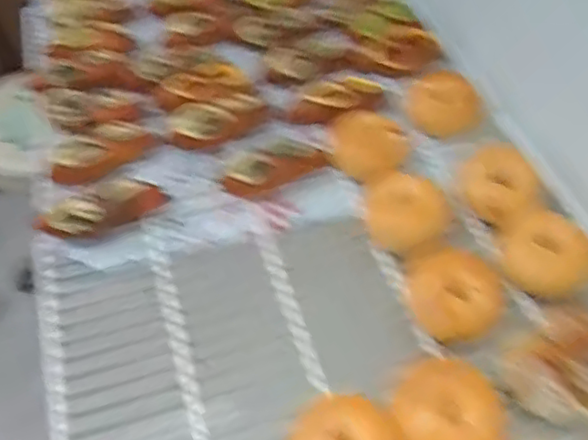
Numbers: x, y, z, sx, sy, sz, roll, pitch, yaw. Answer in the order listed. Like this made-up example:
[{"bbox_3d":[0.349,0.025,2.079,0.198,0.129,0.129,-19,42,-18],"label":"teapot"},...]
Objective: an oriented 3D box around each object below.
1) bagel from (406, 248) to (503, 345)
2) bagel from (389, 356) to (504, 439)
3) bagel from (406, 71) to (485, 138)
[{"bbox_3d":[0.168,0.080,0.654,0.093,0.048,0.095,-8,51,-7],"label":"bagel"},{"bbox_3d":[0.137,0.179,0.573,0.095,0.047,0.091,35,58,26],"label":"bagel"},{"bbox_3d":[0.198,-0.155,0.823,0.099,0.052,0.076,7,51,6],"label":"bagel"}]

